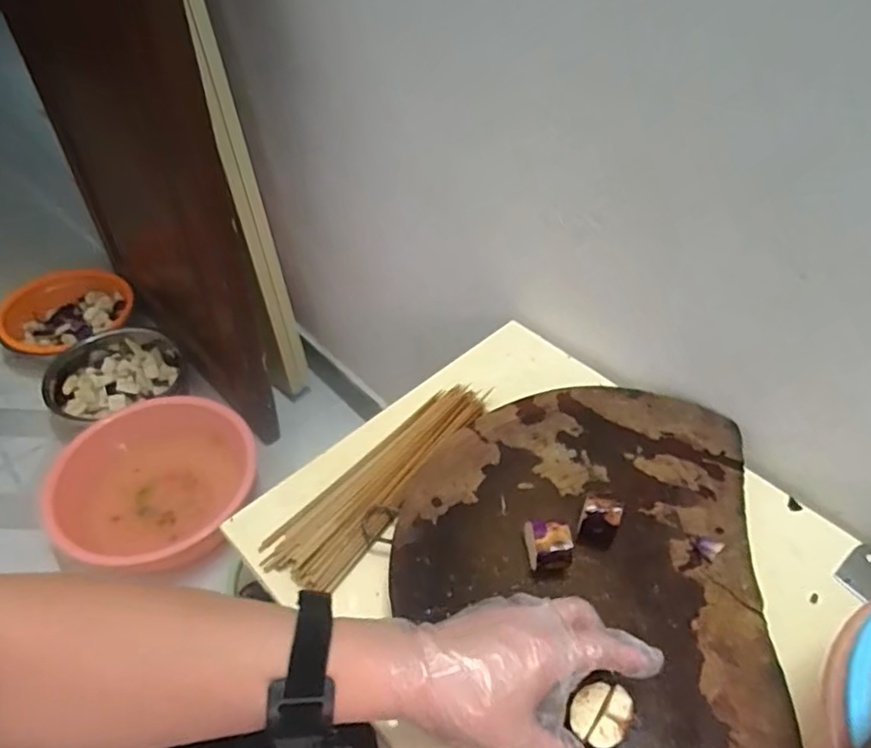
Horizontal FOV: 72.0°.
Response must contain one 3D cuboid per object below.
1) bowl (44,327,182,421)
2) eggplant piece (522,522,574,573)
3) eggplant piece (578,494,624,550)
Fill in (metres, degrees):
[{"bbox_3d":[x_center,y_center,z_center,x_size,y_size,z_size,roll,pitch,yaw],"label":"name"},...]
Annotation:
[{"bbox_3d":[-0.681,0.011,1.269,0.256,0.101,0.264,1,47,-1],"label":"bowl"},{"bbox_3d":[0.089,0.134,0.473,0.035,0.021,0.033,1,47,-2],"label":"eggplant piece"},{"bbox_3d":[0.132,0.122,0.486,0.031,0.031,0.032,18,49,14],"label":"eggplant piece"}]

